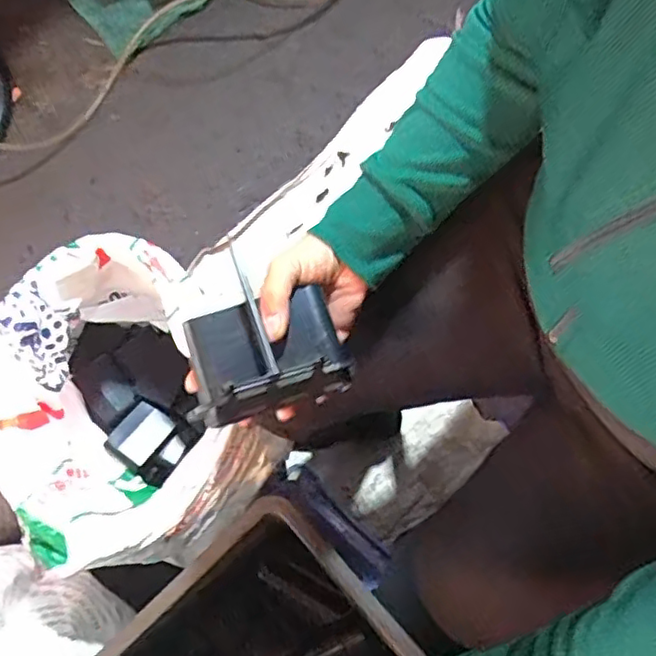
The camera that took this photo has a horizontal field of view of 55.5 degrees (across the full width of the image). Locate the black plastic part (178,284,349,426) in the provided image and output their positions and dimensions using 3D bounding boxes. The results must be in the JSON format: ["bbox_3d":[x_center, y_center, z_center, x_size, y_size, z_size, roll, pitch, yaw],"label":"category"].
[{"bbox_3d":[-0.046,0.017,0.435,0.108,0.038,0.073,-20,75,-4],"label":"black plastic part"}]

